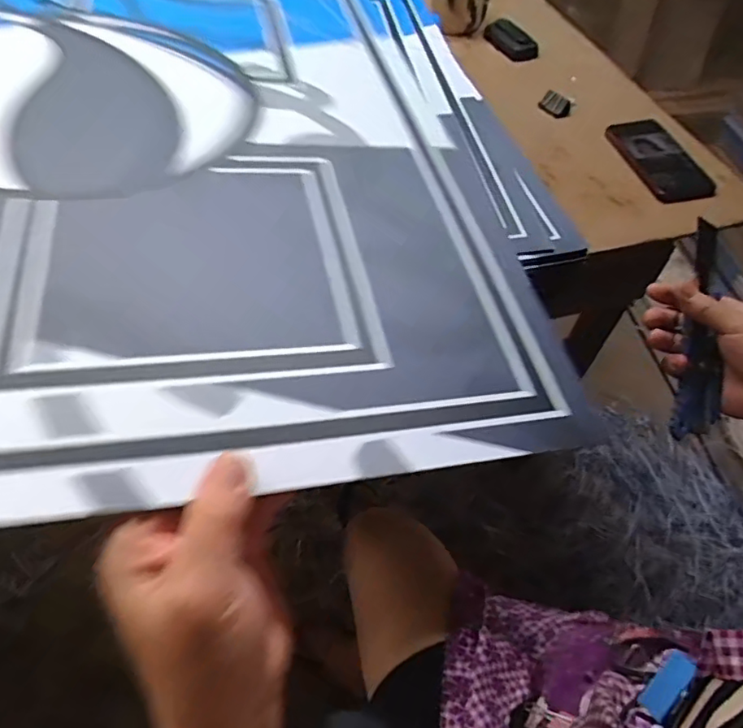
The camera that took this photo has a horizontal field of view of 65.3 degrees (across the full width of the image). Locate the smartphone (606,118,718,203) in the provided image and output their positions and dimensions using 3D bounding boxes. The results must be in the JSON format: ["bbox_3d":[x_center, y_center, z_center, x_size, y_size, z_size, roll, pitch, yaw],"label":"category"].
[{"bbox_3d":[0.368,-0.269,0.753,0.079,0.014,0.169,-17,55,-5],"label":"smartphone"}]

